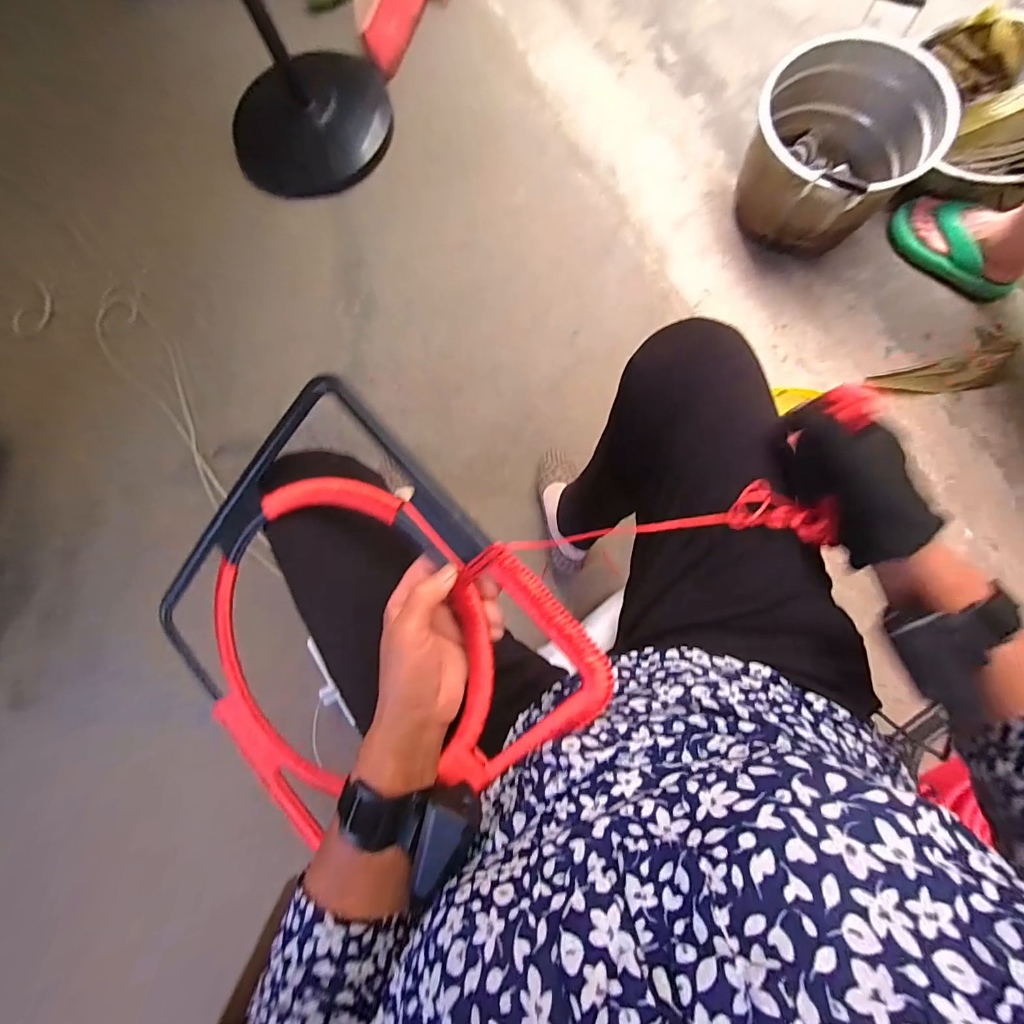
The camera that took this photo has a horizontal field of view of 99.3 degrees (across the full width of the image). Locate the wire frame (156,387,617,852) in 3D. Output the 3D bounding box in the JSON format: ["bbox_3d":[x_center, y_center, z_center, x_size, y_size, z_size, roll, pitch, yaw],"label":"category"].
[{"bbox_3d":[-0.143,0.112,0.366,0.332,0.020,0.334,47,107,7],"label":"wire frame"}]

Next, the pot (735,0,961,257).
[{"bbox_3d":[0.613,-0.716,0.857,0.290,0.212,0.316,-1,83,5],"label":"pot"}]

